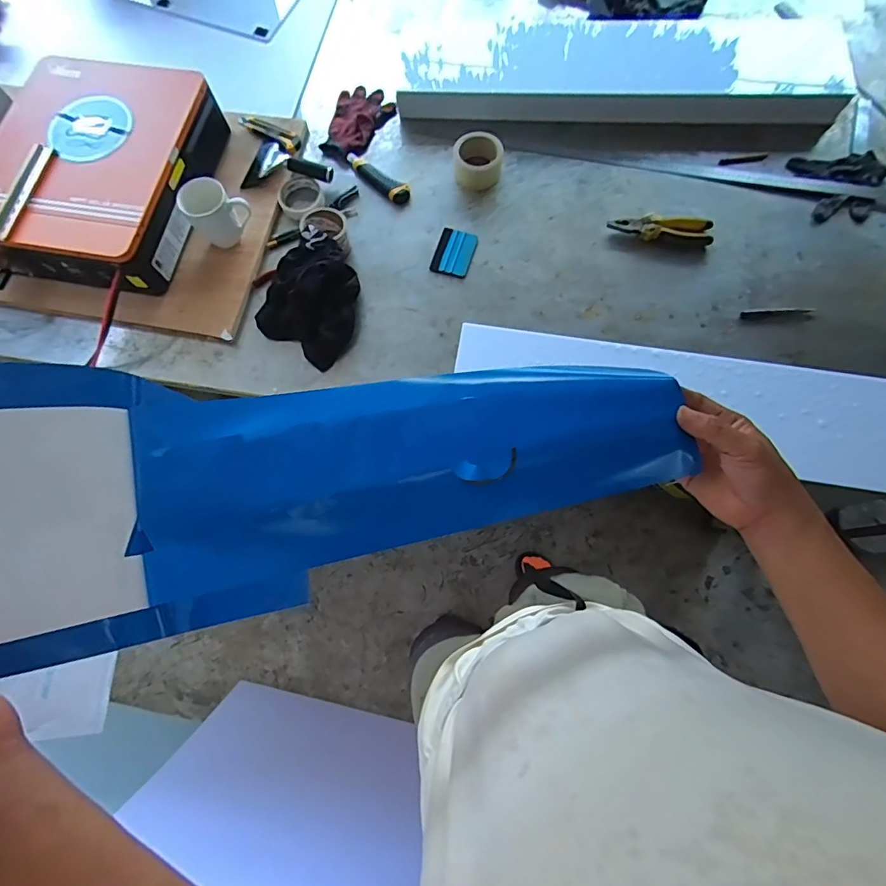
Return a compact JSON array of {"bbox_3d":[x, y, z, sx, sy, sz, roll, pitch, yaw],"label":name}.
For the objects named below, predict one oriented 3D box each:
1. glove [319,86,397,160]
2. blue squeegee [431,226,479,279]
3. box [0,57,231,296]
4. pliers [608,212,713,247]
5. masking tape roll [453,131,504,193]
[{"bbox_3d":[-0.178,-0.681,1.007,0.126,0.019,0.192,12,75,5],"label":"glove"},{"bbox_3d":[0.023,-0.370,0.918,0.074,0.015,0.094,17,76,6],"label":"blue squeegee"},{"bbox_3d":[-0.637,-0.506,0.901,0.346,0.126,0.435,13,76,5],"label":"box"},{"bbox_3d":[0.417,-0.407,0.903,0.187,0.028,0.058,4,75,3],"label":"pliers"},{"bbox_3d":[0.069,-0.565,0.952,0.095,0.046,0.103,0,75,2],"label":"masking tape roll"}]

